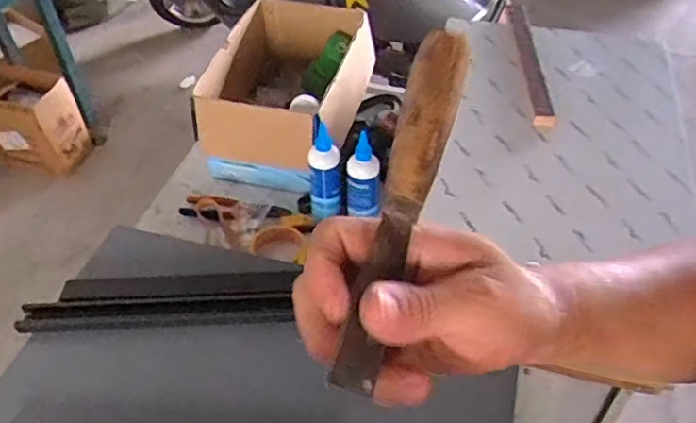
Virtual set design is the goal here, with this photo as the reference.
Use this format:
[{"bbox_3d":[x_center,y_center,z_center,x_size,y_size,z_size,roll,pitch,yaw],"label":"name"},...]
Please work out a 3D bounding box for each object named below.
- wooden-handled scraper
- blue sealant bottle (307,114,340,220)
[{"bbox_3d":[0.021,-0.001,0.256,0.018,0.018,0.150,16,89,17],"label":"wooden-handled scraper"},{"bbox_3d":[-0.040,-0.065,0.993,0.046,0.157,0.065,-5,45,-4],"label":"blue sealant bottle"}]

